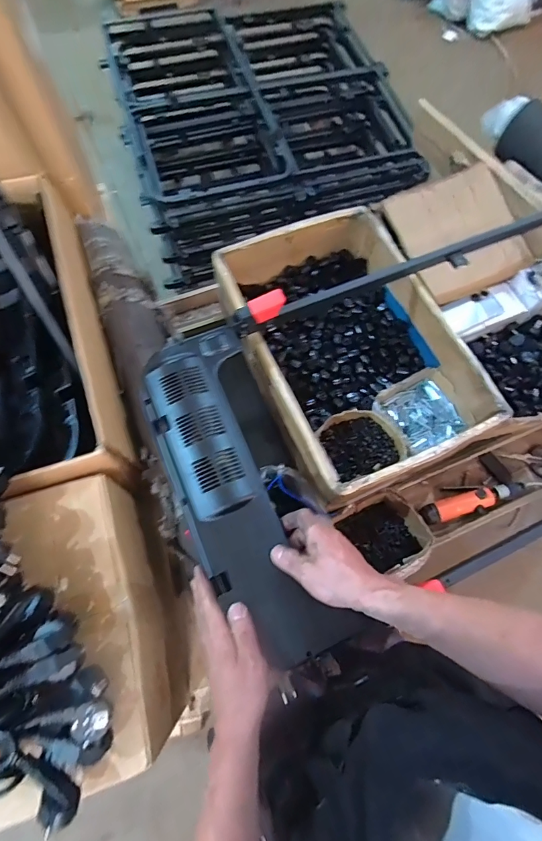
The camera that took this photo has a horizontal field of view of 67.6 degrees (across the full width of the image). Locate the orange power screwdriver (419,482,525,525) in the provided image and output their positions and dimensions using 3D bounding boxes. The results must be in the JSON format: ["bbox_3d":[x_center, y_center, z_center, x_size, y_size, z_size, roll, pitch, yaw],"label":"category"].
[{"bbox_3d":[0.401,0.161,0.810,0.212,0.035,0.051,-16,70,-8],"label":"orange power screwdriver"}]

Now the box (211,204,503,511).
[{"bbox_3d":[0.142,-0.138,0.802,0.351,0.162,0.532,-22,71,-10],"label":"box"}]

